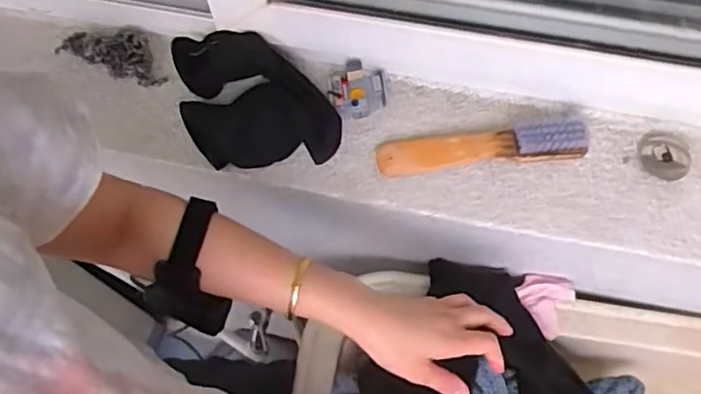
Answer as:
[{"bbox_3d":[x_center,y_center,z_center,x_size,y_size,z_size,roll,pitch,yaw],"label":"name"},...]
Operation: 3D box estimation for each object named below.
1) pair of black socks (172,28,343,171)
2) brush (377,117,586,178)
[{"bbox_3d":[-0.095,-0.101,0.633,0.151,0.052,0.135,-8,67,-2],"label":"pair of black socks"},{"bbox_3d":[0.129,-0.050,0.622,0.200,0.036,0.034,-5,67,0],"label":"brush"}]

